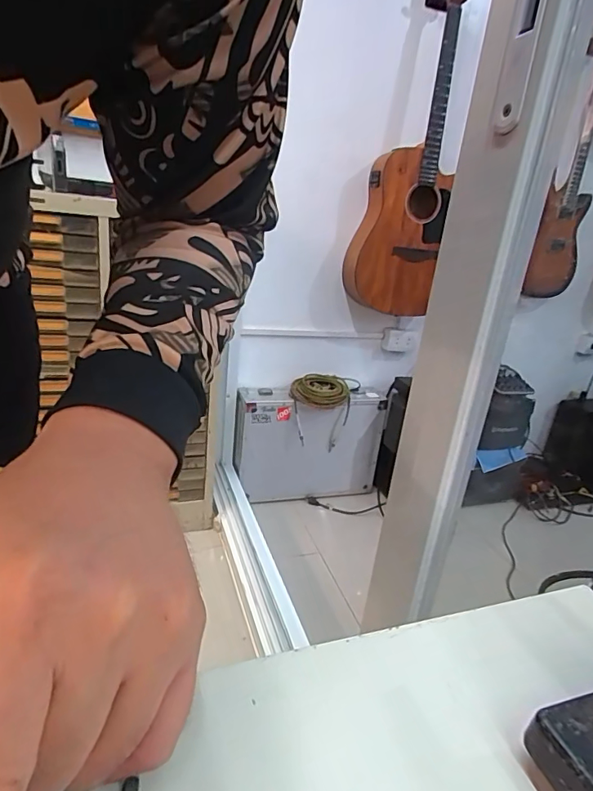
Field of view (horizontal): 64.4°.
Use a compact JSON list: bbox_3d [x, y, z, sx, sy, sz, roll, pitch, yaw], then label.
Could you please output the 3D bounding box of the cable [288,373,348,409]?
[{"bbox_3d":[0.082,-0.017,1.599,0.198,0.037,0.139,-4,54,-11],"label":"cable"}]

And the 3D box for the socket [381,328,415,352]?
[{"bbox_3d":[0.368,-0.198,1.710,0.118,0.078,0.035,12,20,18],"label":"socket"}]

